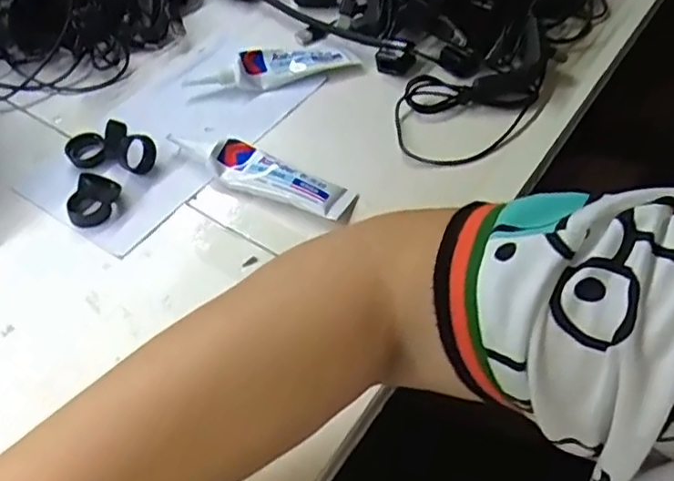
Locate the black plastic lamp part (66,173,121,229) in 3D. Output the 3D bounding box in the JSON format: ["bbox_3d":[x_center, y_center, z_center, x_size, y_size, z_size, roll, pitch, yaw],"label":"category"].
[{"bbox_3d":[-0.171,-0.031,0.453,0.026,0.024,0.040,21,53,16],"label":"black plastic lamp part"}]

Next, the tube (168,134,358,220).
[{"bbox_3d":[-0.058,-0.049,0.467,0.143,0.019,0.032,20,53,15],"label":"tube"}]

